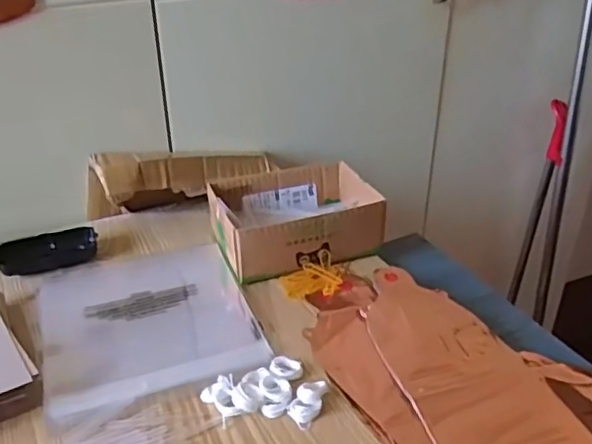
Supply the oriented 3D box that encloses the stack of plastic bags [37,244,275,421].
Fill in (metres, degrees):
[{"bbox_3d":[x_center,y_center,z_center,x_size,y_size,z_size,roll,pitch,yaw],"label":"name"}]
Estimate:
[{"bbox_3d":[-0.153,0.093,0.625,0.204,0.011,0.231,-11,32,-19],"label":"stack of plastic bags"}]

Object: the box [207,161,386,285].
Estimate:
[{"bbox_3d":[-0.003,-0.008,0.724,0.182,0.061,0.145,-10,31,-18],"label":"box"}]

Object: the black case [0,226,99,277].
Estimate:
[{"bbox_3d":[-0.287,0.036,0.706,0.108,0.028,0.049,-15,33,-25],"label":"black case"}]

